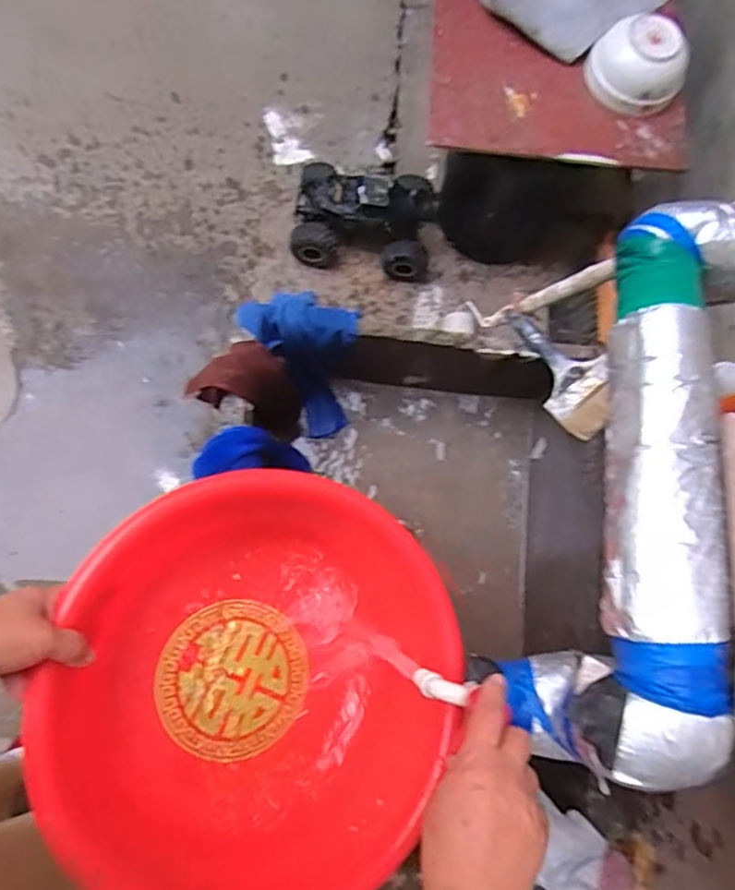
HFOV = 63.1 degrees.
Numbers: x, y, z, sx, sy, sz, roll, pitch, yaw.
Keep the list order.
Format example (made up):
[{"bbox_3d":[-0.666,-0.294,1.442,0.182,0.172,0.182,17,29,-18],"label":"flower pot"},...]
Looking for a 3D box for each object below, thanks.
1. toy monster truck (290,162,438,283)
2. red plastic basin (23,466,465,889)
[{"bbox_3d":[-0.005,-0.433,1.141,0.264,0.138,0.181,8,78,1],"label":"toy monster truck"},{"bbox_3d":[-0.088,0.215,0.571,0.296,0.146,0.369,-31,90,-24],"label":"red plastic basin"}]

